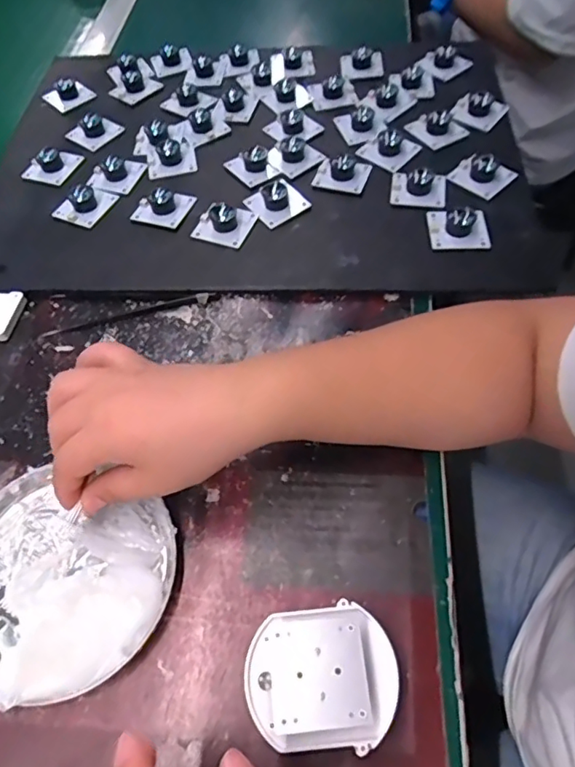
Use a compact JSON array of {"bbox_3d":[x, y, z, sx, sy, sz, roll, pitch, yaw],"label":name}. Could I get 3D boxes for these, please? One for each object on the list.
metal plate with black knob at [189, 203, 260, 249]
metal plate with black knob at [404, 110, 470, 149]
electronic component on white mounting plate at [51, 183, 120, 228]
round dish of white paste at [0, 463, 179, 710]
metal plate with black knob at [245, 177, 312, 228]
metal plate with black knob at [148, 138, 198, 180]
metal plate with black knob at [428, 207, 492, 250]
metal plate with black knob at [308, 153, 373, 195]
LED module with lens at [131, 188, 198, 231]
[{"bbox_3d":[-0.053,-0.134,0.439,0.045,0.018,0.041,19,62,15],"label":"metal plate with black knob"},{"bbox_3d":[0.137,-0.239,0.488,0.042,0.018,0.045,-31,61,-15],"label":"metal plate with black knob"},{"bbox_3d":[-0.177,-0.160,0.463,0.041,0.020,0.044,20,62,16],"label":"electronic component on white mounting plate"},{"bbox_3d":[-0.131,0.108,0.295,0.127,0.027,0.111,8,59,9],"label":"round dish of white paste"},{"bbox_3d":[-0.010,-0.156,0.448,0.040,0.018,0.041,-32,61,-15],"label":"metal plate with black knob"},{"bbox_3d":[-0.110,-0.215,0.496,0.043,0.013,0.055,-14,58,-5],"label":"metal plate with black knob"},{"bbox_3d":[0.135,-0.126,0.417,0.043,0.022,0.041,-2,58,3],"label":"metal plate with black knob"},{"bbox_3d":[0.048,-0.189,0.464,0.045,0.019,0.045,16,61,14],"label":"metal plate with black knob"},{"bbox_3d":[-0.107,-0.154,0.455,0.042,0.018,0.042,16,61,13],"label":"LED module with lens"}]

